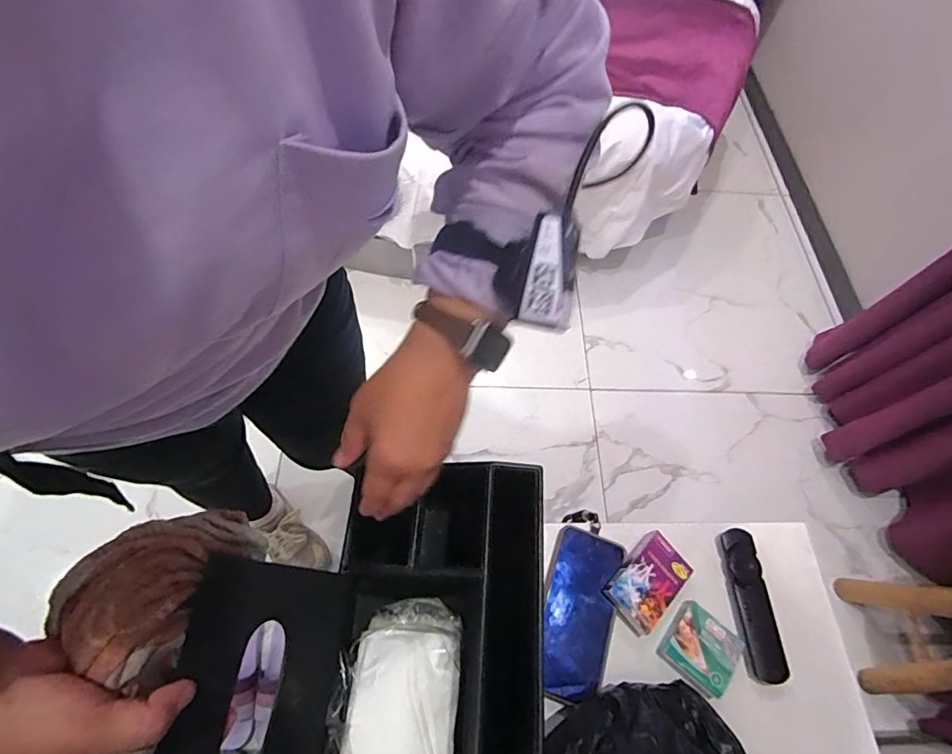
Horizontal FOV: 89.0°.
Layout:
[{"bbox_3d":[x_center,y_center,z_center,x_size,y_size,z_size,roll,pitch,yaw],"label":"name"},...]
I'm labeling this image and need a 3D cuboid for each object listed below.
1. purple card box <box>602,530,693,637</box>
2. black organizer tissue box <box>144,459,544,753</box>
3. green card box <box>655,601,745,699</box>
[{"bbox_3d":[0.184,0.217,0.515,0.094,0.020,0.057,-39,73,-19],"label":"purple card box"},{"bbox_3d":[-0.072,0.215,0.411,0.248,0.181,0.285,7,65,0],"label":"black organizer tissue box"},{"bbox_3d":[0.230,0.278,0.495,0.066,0.014,0.068,37,69,14],"label":"green card box"}]

